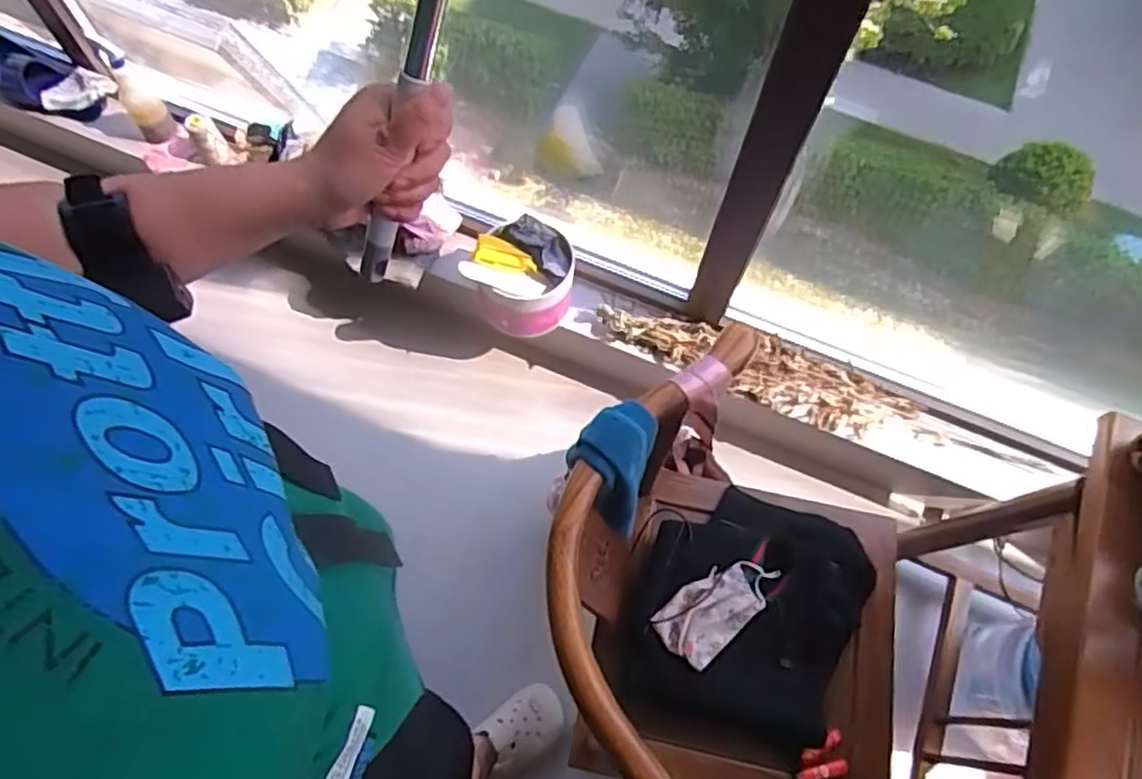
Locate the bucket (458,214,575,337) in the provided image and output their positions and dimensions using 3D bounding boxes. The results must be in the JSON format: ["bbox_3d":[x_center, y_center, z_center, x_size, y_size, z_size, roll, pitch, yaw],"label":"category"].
[{"bbox_3d":[-0.096,-0.234,1.430,0.196,0.169,0.195,1,65,-2],"label":"bucket"}]

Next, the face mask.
[{"bbox_3d":[0.198,0.294,0.944,0.169,0.020,0.092,-41,70,-11],"label":"face mask"}]

